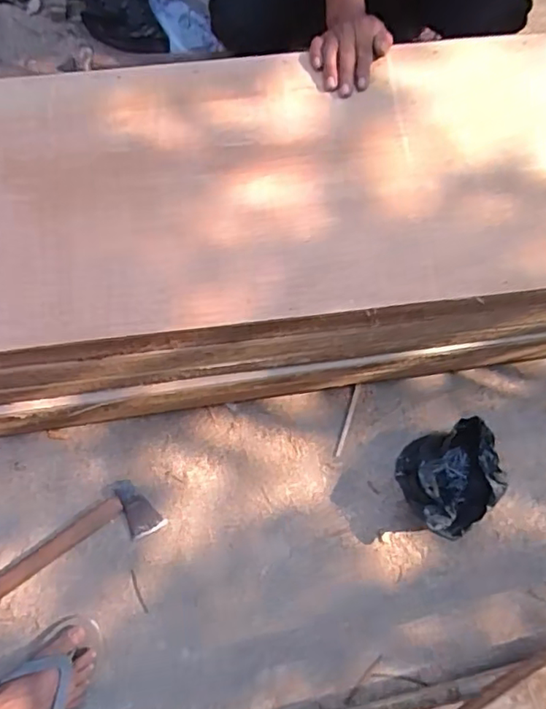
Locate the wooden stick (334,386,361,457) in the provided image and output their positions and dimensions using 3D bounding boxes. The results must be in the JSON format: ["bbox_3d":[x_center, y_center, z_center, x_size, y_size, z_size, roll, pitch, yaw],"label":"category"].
[{"bbox_3d":[0.138,0.123,1.075,0.010,0.006,0.137,18,73,2],"label":"wooden stick"}]

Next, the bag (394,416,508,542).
[{"bbox_3d":[0.303,0.214,0.996,0.149,0.131,0.167,-19,75,-10],"label":"bag"}]

